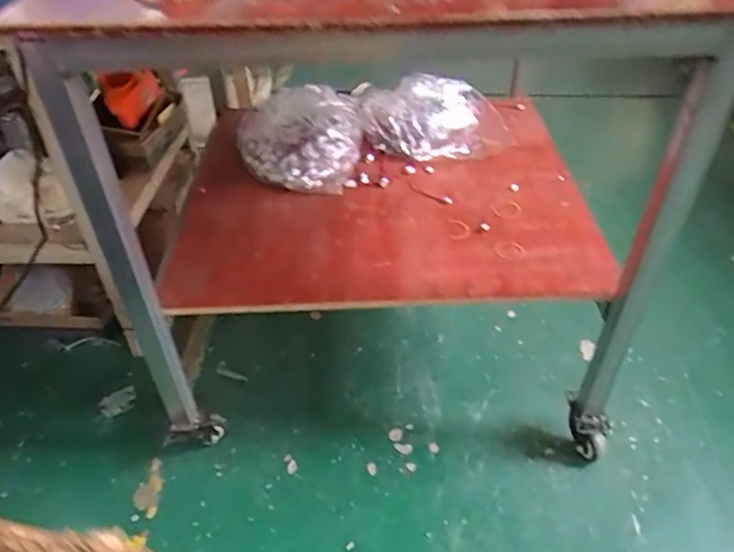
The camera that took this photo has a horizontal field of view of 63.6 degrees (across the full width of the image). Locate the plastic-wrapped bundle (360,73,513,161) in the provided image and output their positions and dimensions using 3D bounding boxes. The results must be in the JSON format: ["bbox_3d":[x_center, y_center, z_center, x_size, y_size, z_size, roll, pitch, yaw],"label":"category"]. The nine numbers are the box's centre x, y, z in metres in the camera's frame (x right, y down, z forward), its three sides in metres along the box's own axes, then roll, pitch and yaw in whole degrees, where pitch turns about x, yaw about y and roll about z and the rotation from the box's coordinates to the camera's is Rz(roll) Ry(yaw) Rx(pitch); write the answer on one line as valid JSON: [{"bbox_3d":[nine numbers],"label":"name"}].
[{"bbox_3d":[0.144,-0.327,1.252,0.299,0.122,0.170,17,46,18],"label":"plastic-wrapped bundle"}]

